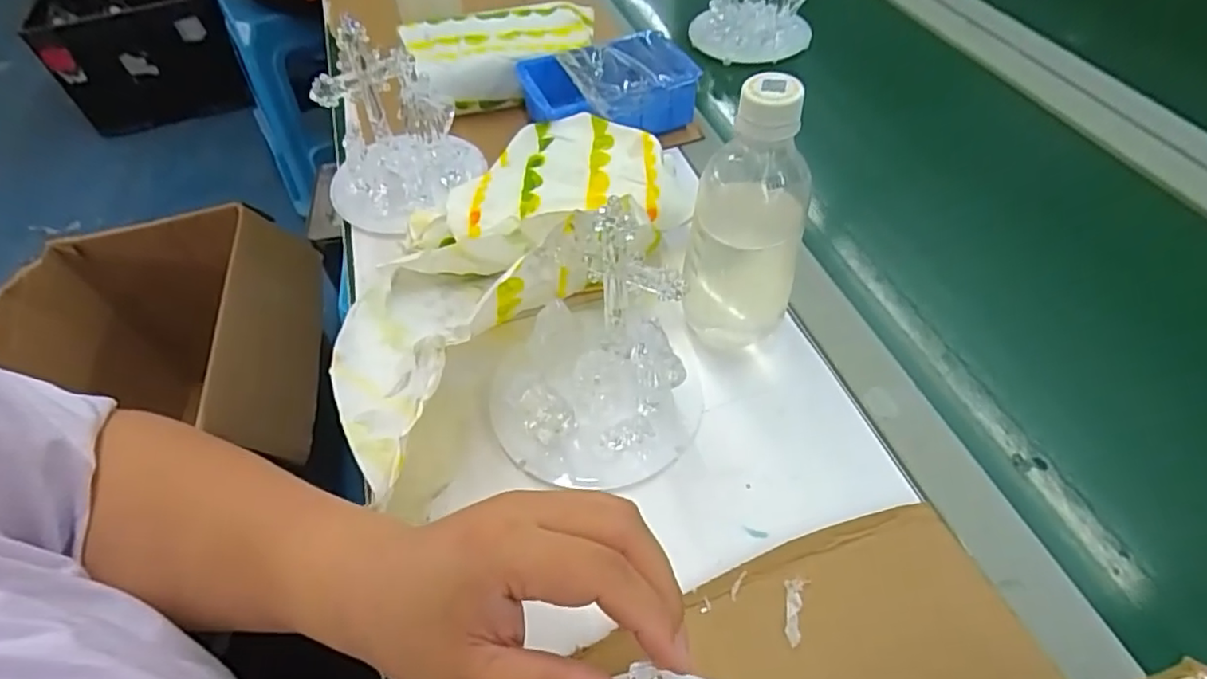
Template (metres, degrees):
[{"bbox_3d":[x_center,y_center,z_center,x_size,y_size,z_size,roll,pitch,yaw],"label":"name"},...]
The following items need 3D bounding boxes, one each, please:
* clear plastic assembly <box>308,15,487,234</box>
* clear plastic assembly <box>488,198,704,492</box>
[{"bbox_3d":[-0.160,-0.166,0.494,0.105,0.121,0.111,-2,50,2],"label":"clear plastic assembly"},{"bbox_3d":[-0.005,-0.001,0.361,0.127,0.111,0.122,4,51,7],"label":"clear plastic assembly"}]

